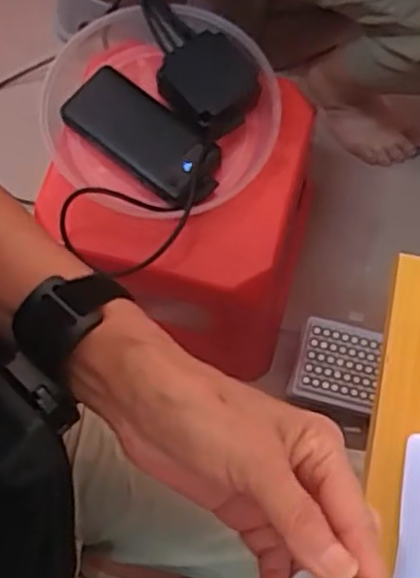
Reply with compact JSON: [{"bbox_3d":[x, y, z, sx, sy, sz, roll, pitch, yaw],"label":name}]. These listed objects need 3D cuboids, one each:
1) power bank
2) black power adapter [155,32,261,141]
[{"bbox_3d":[-0.069,-0.155,0.688,0.153,0.022,0.072,37,77,10],"label":"power bank"},{"bbox_3d":[0.000,-0.202,0.674,0.086,0.034,0.093,0,74,0],"label":"black power adapter"}]

